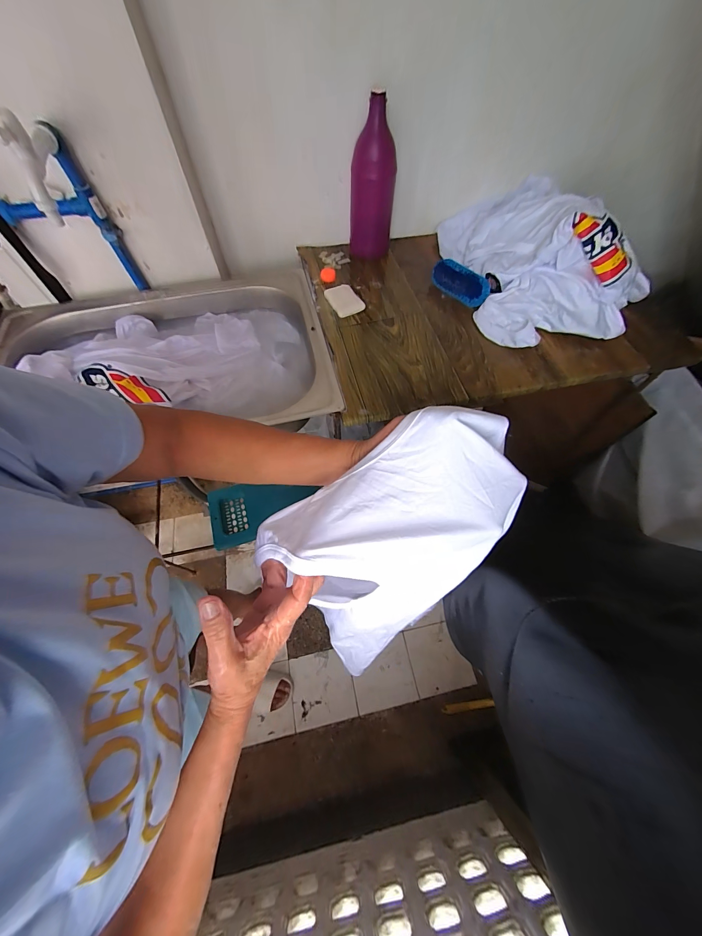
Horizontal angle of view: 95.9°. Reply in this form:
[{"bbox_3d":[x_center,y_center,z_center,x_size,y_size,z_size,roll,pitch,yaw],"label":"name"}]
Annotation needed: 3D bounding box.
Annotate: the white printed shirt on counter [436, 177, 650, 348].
[{"bbox_3d":[0.381,-0.442,0.636,0.330,0.137,0.427,-15,64,-9],"label":"white printed shirt on counter"}]

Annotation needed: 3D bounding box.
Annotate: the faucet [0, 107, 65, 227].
[{"bbox_3d":[-0.419,-0.416,0.424,0.030,0.102,0.134,-15,64,-9],"label":"faucet"}]

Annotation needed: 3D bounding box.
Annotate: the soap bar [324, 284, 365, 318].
[{"bbox_3d":[-0.014,-0.340,0.642,0.064,0.024,0.083,-24,65,-13],"label":"soap bar"}]

